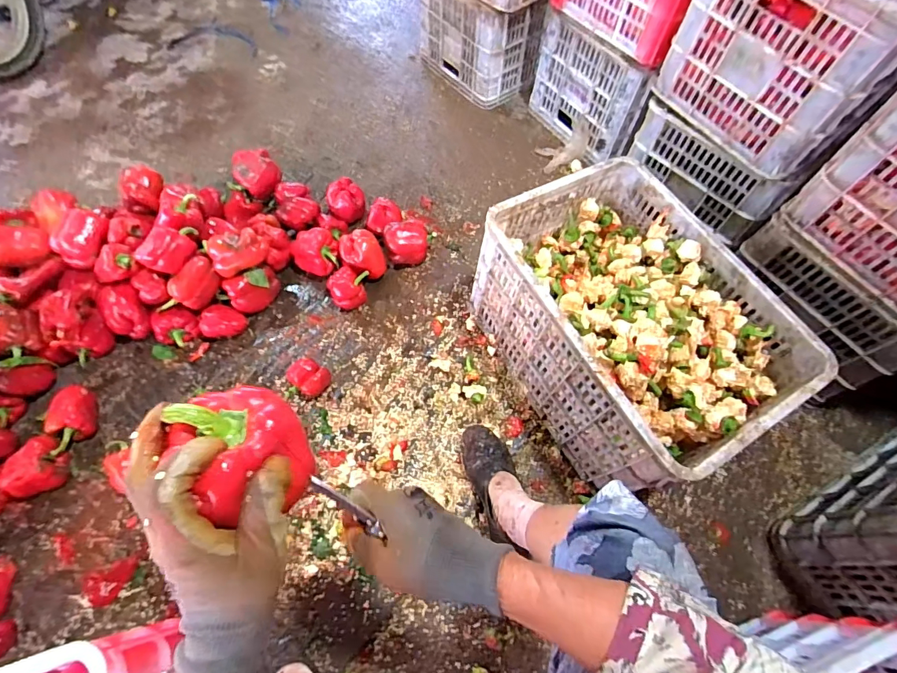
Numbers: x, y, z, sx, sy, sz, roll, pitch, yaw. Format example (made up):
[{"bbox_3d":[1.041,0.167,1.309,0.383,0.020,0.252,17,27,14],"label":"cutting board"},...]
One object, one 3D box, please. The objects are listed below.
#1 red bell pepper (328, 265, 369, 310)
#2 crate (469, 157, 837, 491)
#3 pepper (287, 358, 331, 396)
[{"bbox_3d":[-0.226,-0.106,0.990,0.083,0.069,0.087,1,63,-2],"label":"red bell pepper"},{"bbox_3d":[0.323,-0.017,0.846,0.362,0.311,0.509,-28,68,-15],"label":"crate"},{"bbox_3d":[-0.281,0.082,0.882,0.078,0.071,0.065,33,67,14],"label":"pepper"}]

